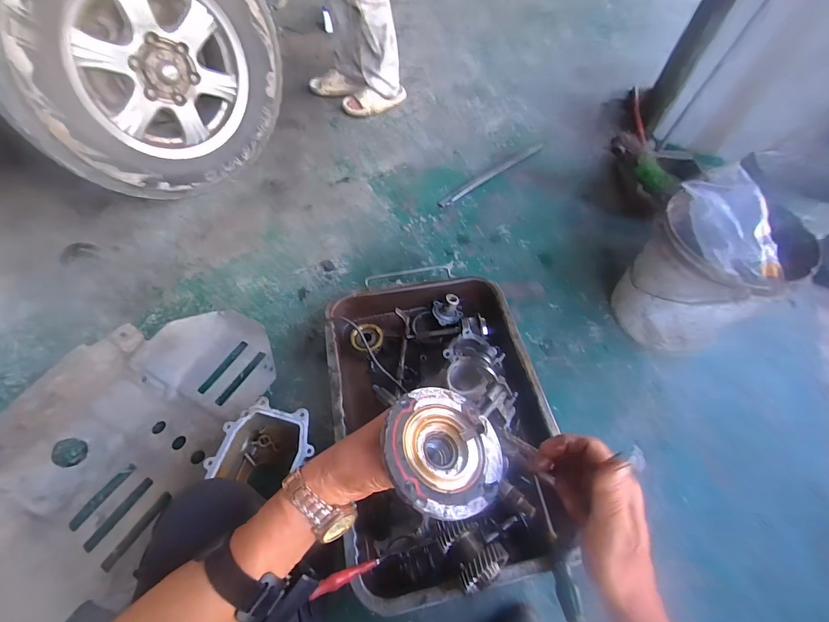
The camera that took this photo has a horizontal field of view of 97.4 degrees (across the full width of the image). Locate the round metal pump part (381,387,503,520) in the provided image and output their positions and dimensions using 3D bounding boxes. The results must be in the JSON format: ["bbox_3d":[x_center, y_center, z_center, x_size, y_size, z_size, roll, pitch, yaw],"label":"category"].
[{"bbox_3d":[0.019,0.134,0.337,0.109,0.045,0.109,14,45,-15],"label":"round metal pump part"}]

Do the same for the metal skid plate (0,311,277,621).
[{"bbox_3d":[-0.611,0.268,0.751,0.387,0.097,0.695,19,58,9],"label":"metal skid plate"}]

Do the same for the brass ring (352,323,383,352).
[{"bbox_3d":[-0.117,0.065,0.896,0.076,0.021,0.068,1,75,-26],"label":"brass ring"}]

